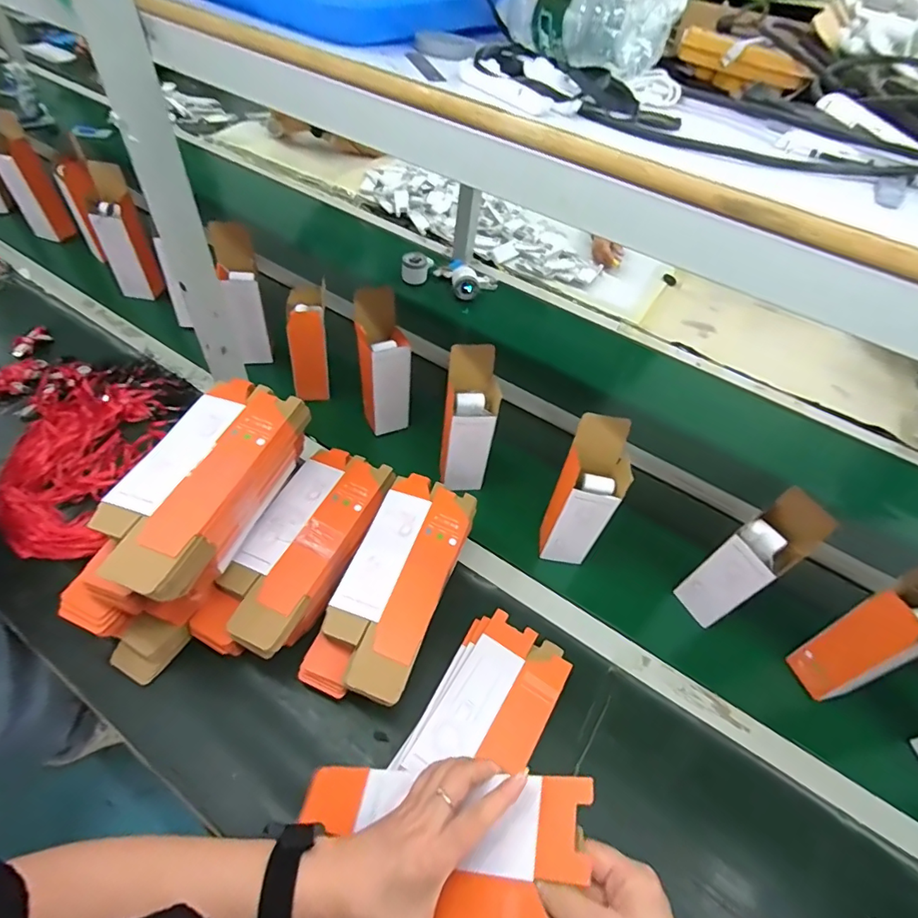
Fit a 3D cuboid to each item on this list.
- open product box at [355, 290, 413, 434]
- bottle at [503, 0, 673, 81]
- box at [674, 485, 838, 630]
[{"bbox_3d":[-0.118,-0.145,0.797,0.076,0.241,0.053,-9,32,-13],"label":"open product box"},{"bbox_3d":[0.108,-0.389,0.438,0.053,0.058,0.161,-21,55,-20],"label":"bottle"},{"bbox_3d":[0.370,0.132,0.630,0.088,0.208,0.069,-20,55,-20],"label":"box"}]

